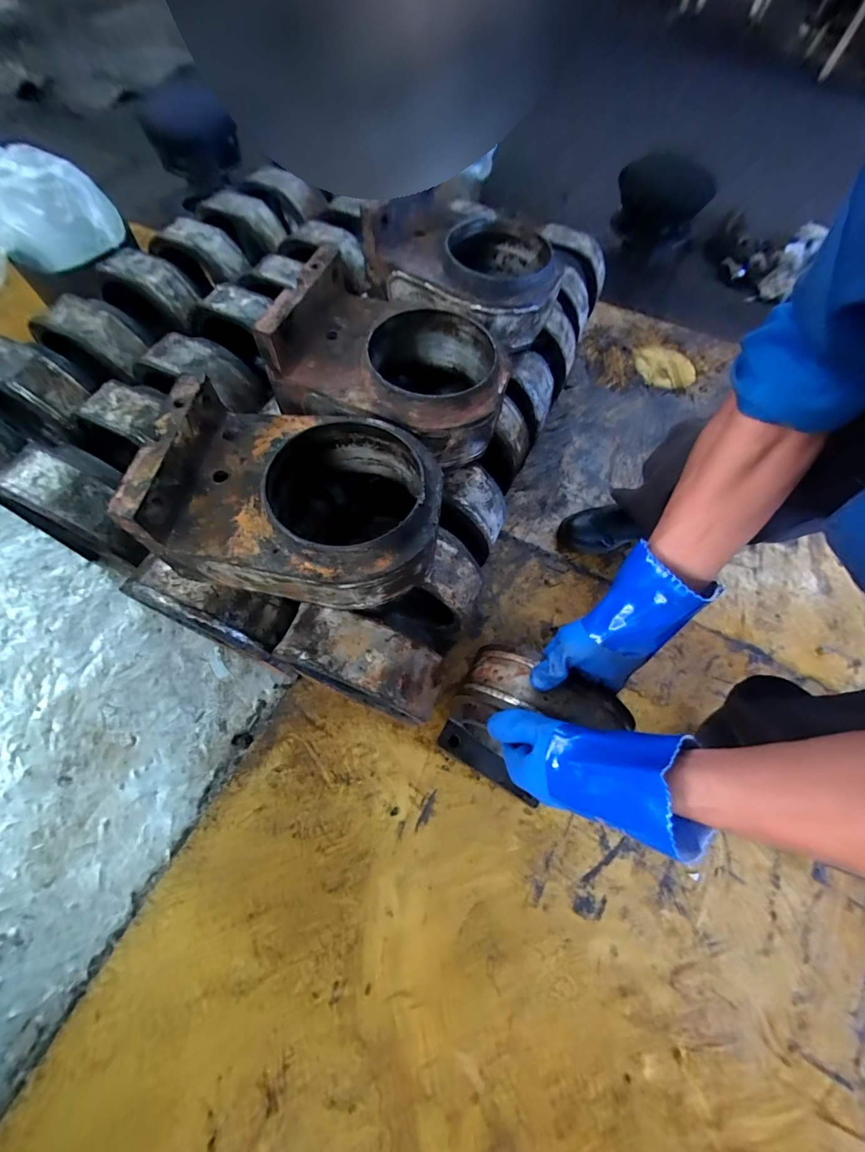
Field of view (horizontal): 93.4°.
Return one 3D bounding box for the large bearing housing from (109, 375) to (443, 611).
[{"bbox_3d":[-0.140,-0.109,0.473,0.299,0.121,0.242,11,65,3],"label":"large bearing housing"}]

